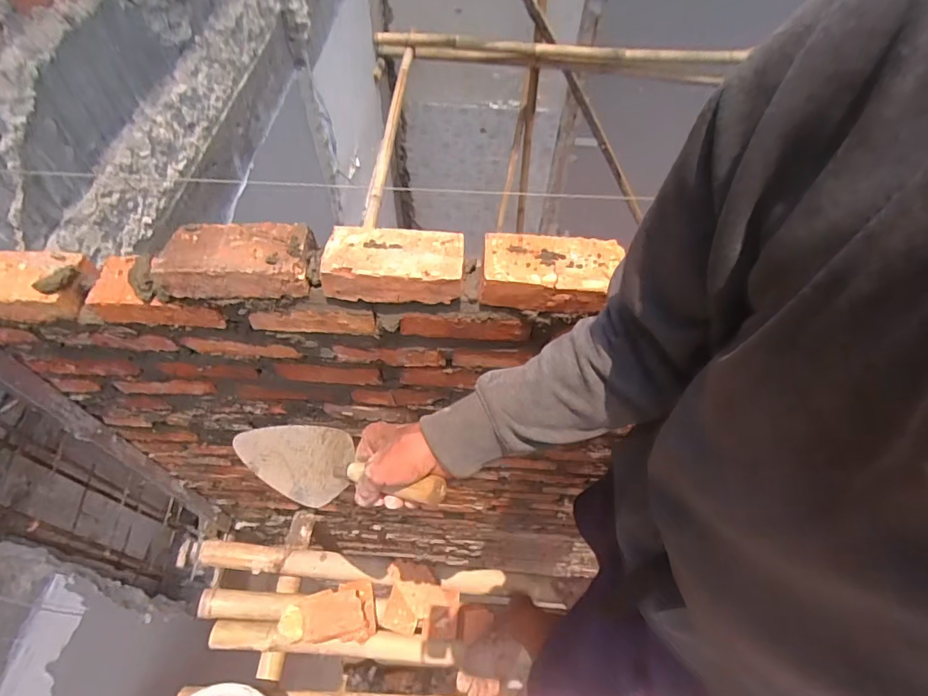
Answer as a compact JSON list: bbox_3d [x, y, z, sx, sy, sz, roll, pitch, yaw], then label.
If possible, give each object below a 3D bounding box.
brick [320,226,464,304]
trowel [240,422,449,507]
[{"bbox_3d":[-0.077,-0.095,0.547,0.151,0.037,0.078,2,56,0],"label":"brick"},{"bbox_3d":[-0.147,0.140,0.579,0.307,0.063,0.092,3,52,32],"label":"trowel"}]

